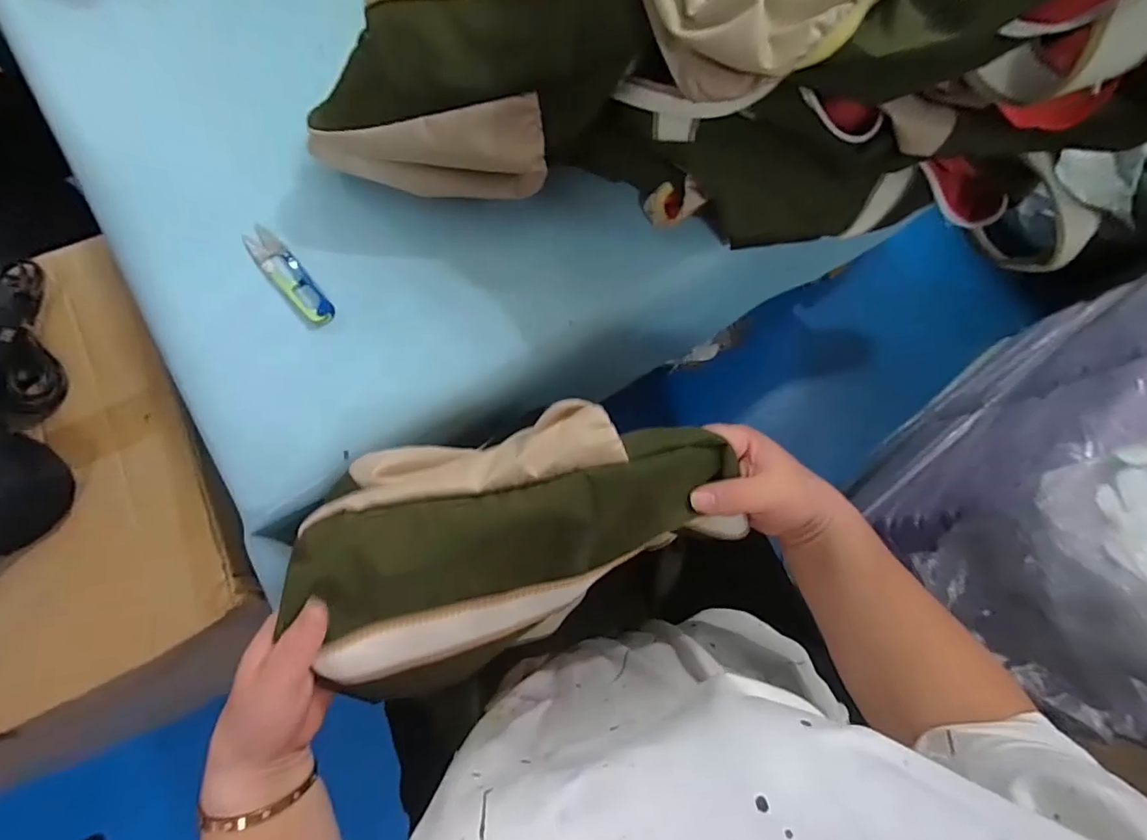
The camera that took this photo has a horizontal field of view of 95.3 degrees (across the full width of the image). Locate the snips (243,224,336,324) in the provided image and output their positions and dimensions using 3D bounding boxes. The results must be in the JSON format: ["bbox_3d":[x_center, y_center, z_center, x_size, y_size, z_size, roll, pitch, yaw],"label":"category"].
[{"bbox_3d":[-0.247,-0.126,0.455,0.027,0.009,0.119,-42,80,-11],"label":"snips"}]

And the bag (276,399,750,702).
[{"bbox_3d":[-0.033,0.068,0.333,0.265,0.086,0.138,-21,76,-7],"label":"bag"}]

